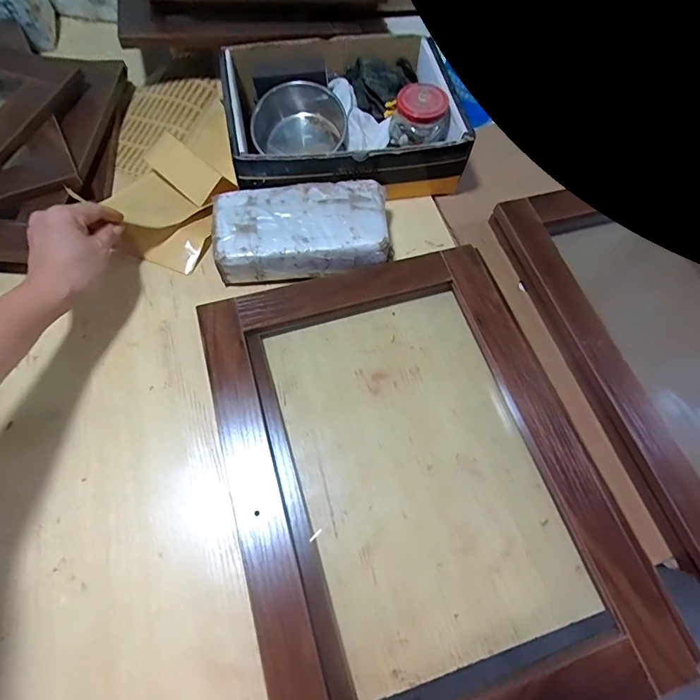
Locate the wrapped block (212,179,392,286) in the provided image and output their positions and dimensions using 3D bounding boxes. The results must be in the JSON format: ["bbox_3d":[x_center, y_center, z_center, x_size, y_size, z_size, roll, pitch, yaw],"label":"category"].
[{"bbox_3d":[-0.060,-0.142,0.516,0.208,0.062,0.106,-4,66,-5],"label":"wrapped block"}]

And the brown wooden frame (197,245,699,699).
[{"bbox_3d":[0.066,0.115,0.418,0.359,0.033,0.470,-15,68,-10],"label":"brown wooden frame"}]

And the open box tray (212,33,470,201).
[{"bbox_3d":[-0.011,-0.315,0.566,0.287,0.102,0.218,-10,67,-7],"label":"open box tray"}]

